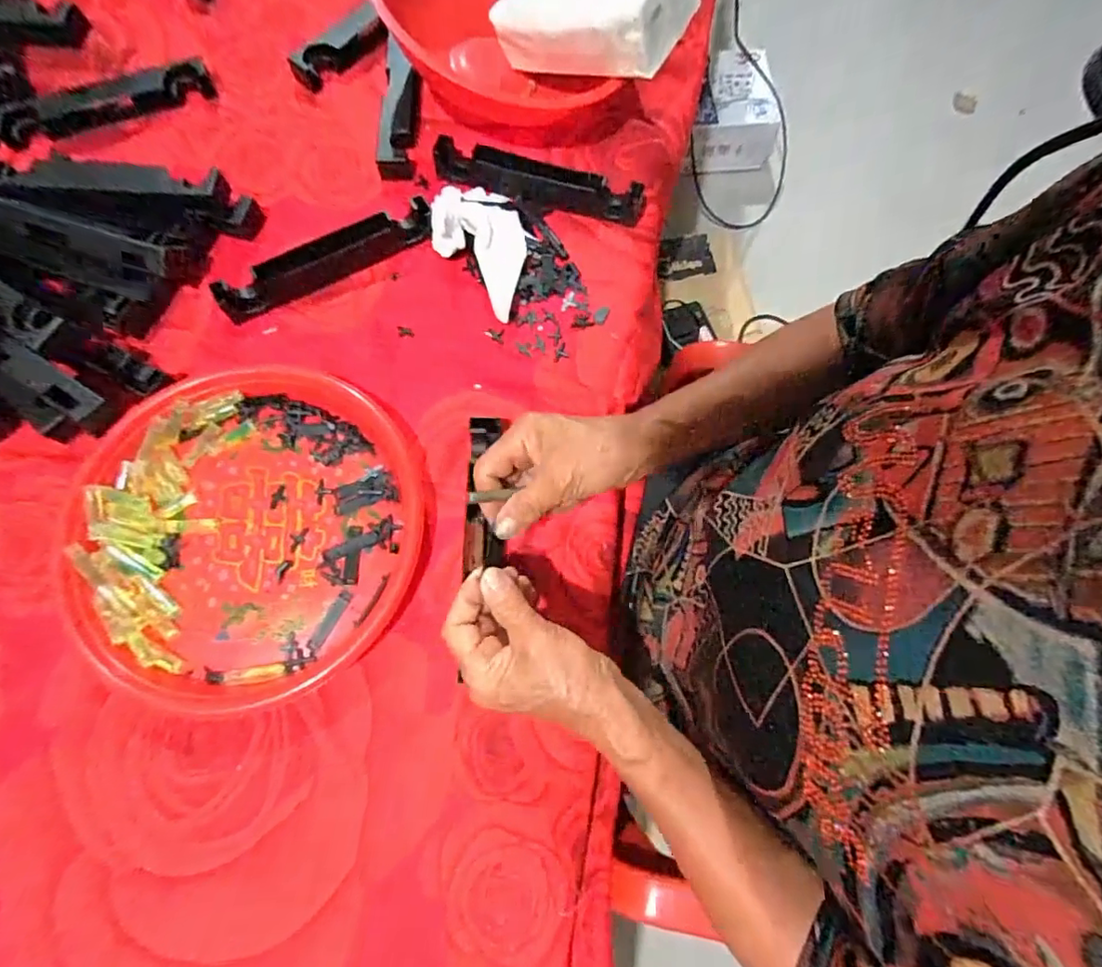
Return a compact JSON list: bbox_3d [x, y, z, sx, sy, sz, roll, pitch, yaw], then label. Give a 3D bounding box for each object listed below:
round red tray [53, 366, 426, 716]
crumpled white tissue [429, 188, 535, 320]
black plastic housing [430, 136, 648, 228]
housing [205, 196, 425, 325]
[{"bbox_3d":[-0.229,0.033,0.400,0.252,0.022,0.239,1,72,-2],"label":"round red tray"},{"bbox_3d":[-0.058,-0.210,0.475,0.083,0.038,0.134,-16,74,-7],"label":"crumpled white tissue"},{"bbox_3d":[-0.010,-0.276,0.496,0.191,0.029,0.031,13,72,2],"label":"black plastic housing"},{"bbox_3d":[-0.192,-0.194,0.467,0.186,0.027,0.026,-31,76,-11],"label":"housing"}]

